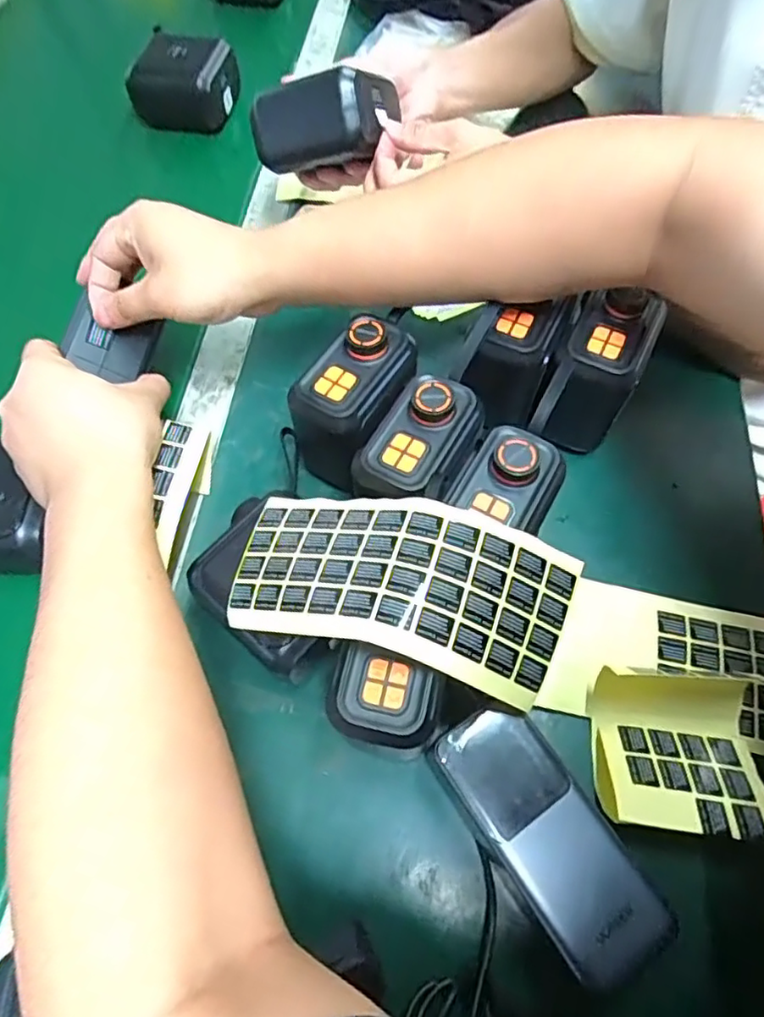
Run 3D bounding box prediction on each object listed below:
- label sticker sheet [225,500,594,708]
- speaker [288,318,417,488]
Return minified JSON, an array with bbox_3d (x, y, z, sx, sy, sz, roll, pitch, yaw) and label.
[{"bbox_3d":[0.007,0.037,0.317,0.179,0.046,0.085,14,67,9],"label":"label sticker sheet"},{"bbox_3d":[-0.015,-0.065,0.406,0.059,0.101,0.097,31,71,16],"label":"speaker"}]

